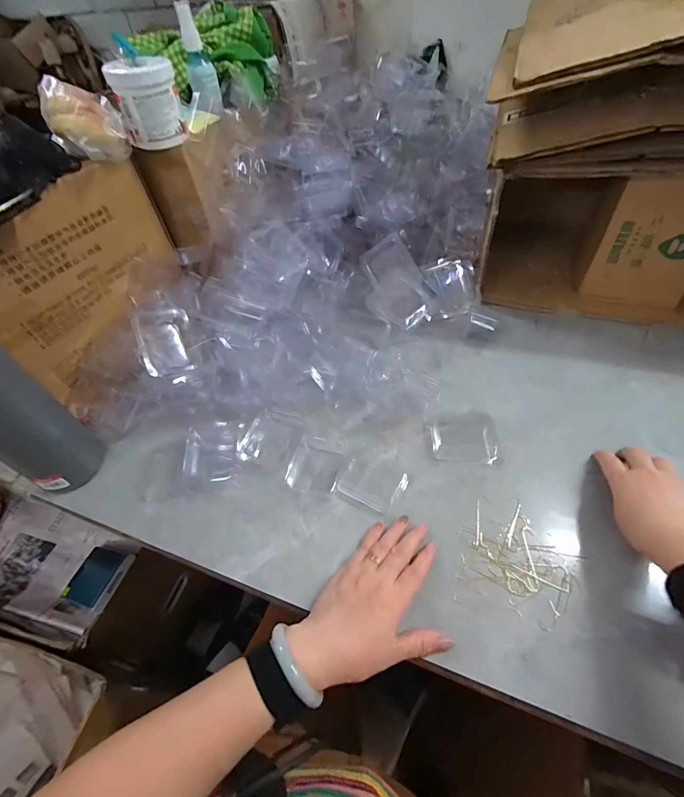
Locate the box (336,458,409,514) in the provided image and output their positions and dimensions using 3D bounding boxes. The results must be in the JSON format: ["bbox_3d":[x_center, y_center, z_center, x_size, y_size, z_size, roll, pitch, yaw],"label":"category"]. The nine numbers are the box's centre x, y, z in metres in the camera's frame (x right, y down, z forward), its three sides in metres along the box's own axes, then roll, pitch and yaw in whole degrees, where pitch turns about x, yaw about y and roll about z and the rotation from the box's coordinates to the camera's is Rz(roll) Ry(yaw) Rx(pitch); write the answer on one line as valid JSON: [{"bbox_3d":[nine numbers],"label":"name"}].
[{"bbox_3d":[0.036,0.100,0.440,0.076,0.018,0.052,20,54,19],"label":"box"}]

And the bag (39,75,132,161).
[{"bbox_3d":[-0.302,-0.319,0.431,0.083,0.067,0.083,-22,52,-14],"label":"bag"}]

